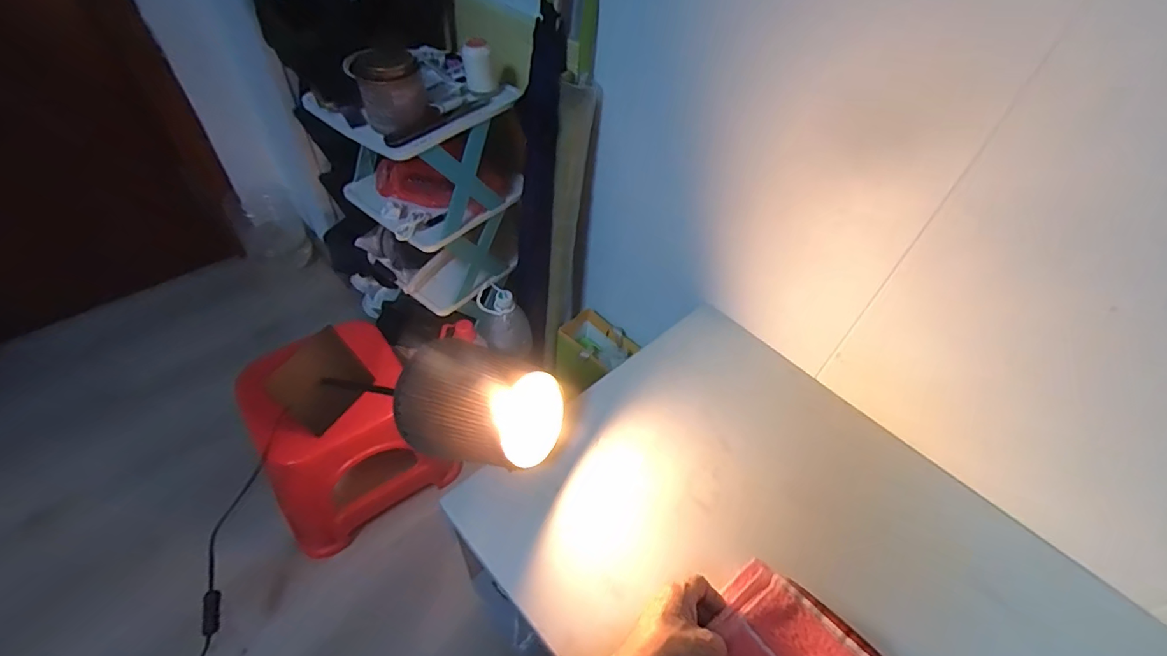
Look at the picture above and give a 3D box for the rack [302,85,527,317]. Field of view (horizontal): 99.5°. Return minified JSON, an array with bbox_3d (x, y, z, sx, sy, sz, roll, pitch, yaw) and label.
[{"bbox_3d":[-0.261,-0.232,0.860,0.230,0.311,0.212,29,52,18],"label":"rack"}]

